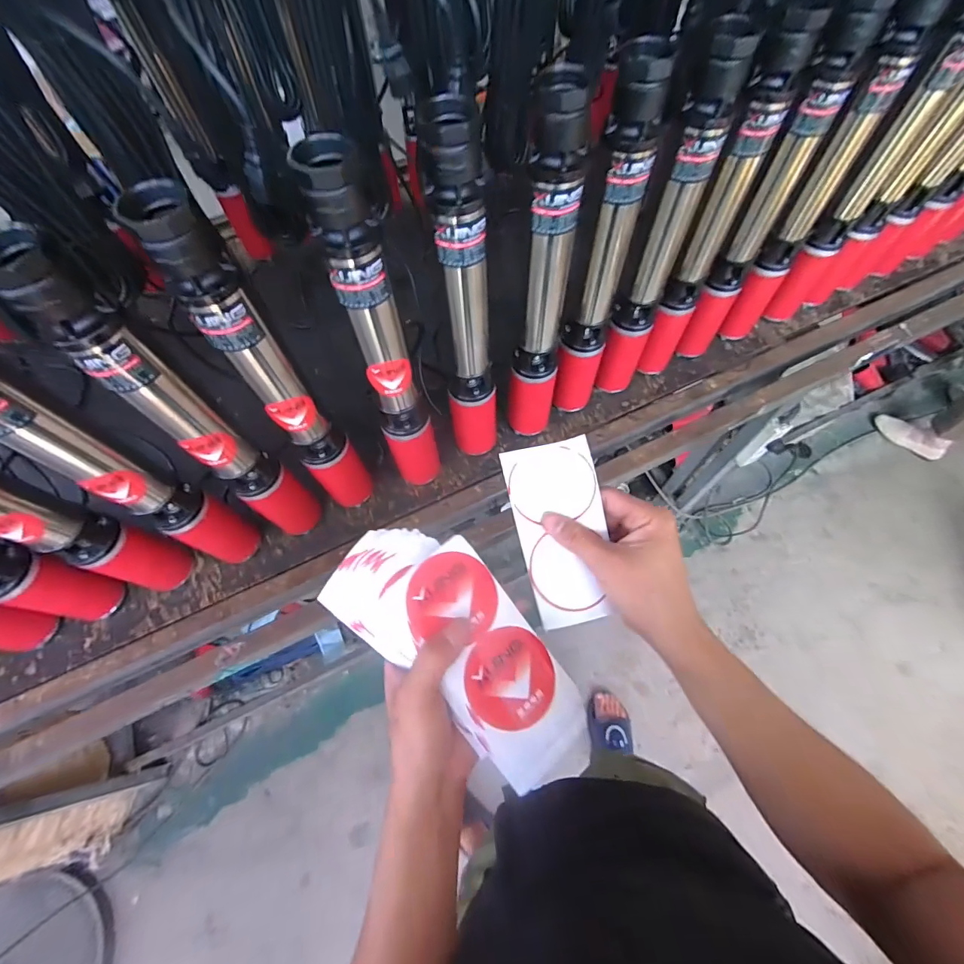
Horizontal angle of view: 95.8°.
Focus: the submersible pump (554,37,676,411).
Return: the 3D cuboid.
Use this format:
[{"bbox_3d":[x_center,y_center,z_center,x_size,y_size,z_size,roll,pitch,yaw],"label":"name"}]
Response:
[{"bbox_3d":[0.175,-0.287,0.640,0.075,0.518,0.082,23,67,12],"label":"submersible pump"}]

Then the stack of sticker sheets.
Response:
[{"bbox_3d":[-0.012,0.119,0.323,0.219,0.041,0.097,42,72,9],"label":"stack of sticker sheets"}]

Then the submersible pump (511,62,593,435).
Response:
[{"bbox_3d":[0.086,-0.243,0.611,0.071,0.499,0.069,13,66,8],"label":"submersible pump"}]

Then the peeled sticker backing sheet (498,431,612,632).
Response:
[{"bbox_3d":[0.063,0.040,0.341,0.066,0.011,0.141,-13,90,9],"label":"peeled sticker backing sheet"}]

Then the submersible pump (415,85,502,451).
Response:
[{"bbox_3d":[-0.016,-0.197,0.600,0.083,0.512,0.067,-5,65,-1],"label":"submersible pump"}]

